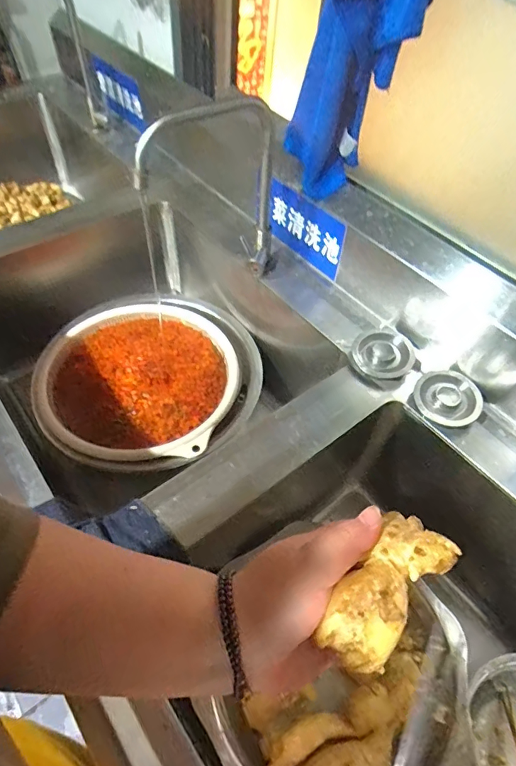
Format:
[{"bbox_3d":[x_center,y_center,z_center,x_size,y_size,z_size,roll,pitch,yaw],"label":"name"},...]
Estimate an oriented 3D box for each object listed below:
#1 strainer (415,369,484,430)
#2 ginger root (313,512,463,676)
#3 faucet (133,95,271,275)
[{"bbox_3d":[0.243,0.019,0.581,0.075,0.018,0.077,-18,67,11],"label":"strainer"},{"bbox_3d":[0.069,0.113,0.245,0.037,0.022,0.084,36,73,20],"label":"ginger root"},{"bbox_3d":[-0.061,-0.236,0.594,0.201,0.246,0.036,-22,58,-21],"label":"faucet"}]

